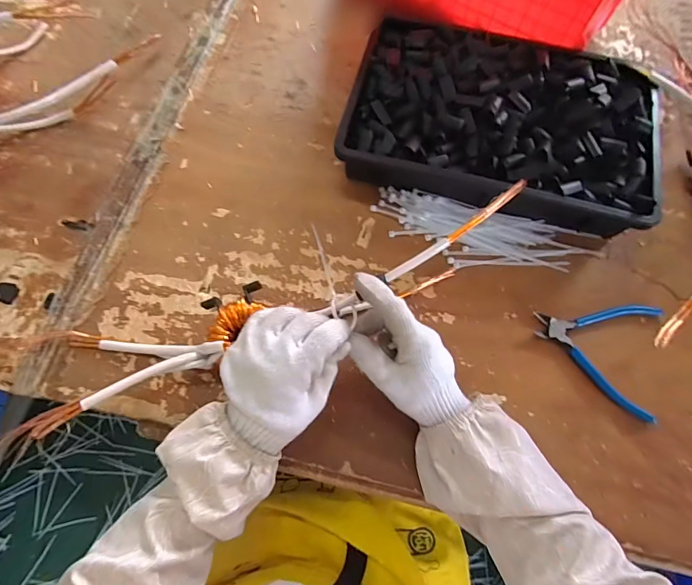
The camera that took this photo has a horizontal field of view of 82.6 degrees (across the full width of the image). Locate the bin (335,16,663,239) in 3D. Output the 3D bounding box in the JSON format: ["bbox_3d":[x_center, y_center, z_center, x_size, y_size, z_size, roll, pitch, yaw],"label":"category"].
[{"bbox_3d":[0.187,-0.209,0.495,0.360,0.077,0.236,15,70,3],"label":"bin"}]

